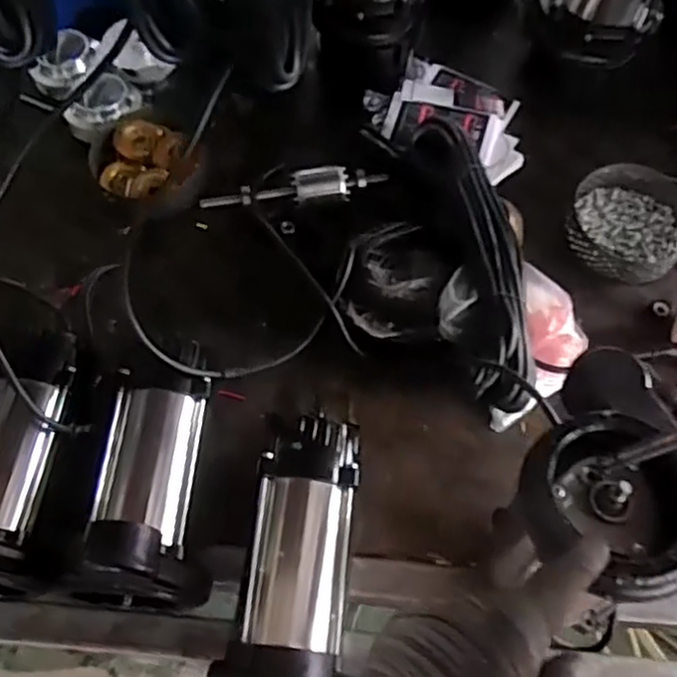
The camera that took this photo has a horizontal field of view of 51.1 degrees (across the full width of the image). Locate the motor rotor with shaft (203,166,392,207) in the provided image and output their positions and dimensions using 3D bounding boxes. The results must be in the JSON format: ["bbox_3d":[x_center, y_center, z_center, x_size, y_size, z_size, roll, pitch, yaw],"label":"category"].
[{"bbox_3d":[-0.051,-0.168,0.811,0.206,0.034,0.035,-7,65,-3],"label":"motor rotor with shaft"}]

